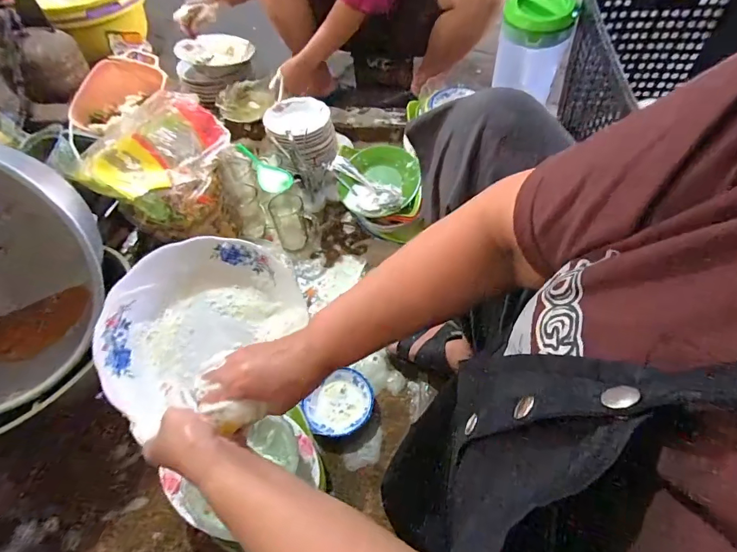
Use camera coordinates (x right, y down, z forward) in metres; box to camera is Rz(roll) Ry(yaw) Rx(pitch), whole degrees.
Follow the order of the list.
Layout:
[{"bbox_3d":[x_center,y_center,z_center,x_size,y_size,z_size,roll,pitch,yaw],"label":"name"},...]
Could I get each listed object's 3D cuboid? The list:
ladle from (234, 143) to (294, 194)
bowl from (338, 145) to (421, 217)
[{"bbox_3d":[-0.228,-0.240,0.930,0.062,0.050,0.161,-34,59,-21],"label":"ladle"},{"bbox_3d":[0.021,-0.198,0.867,0.165,0.072,0.138,-4,54,-1],"label":"bowl"}]

